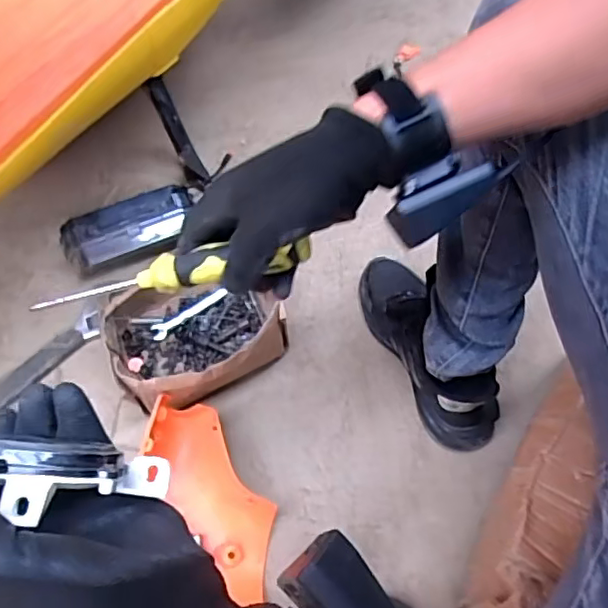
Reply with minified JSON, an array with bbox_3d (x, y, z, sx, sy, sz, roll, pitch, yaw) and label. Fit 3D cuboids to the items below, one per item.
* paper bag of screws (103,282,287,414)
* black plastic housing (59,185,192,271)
[{"bbox_3d":[-0.130,0.042,0.720,0.204,0.101,0.143,-20,65,-15],"label":"paper bag of screws"},{"bbox_3d":[-0.241,-0.110,0.794,0.180,0.043,0.068,-22,66,-15],"label":"black plastic housing"}]

